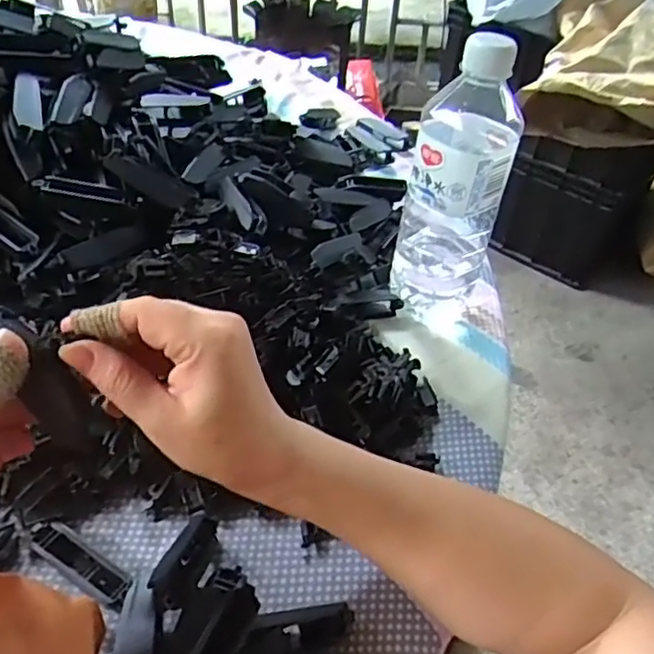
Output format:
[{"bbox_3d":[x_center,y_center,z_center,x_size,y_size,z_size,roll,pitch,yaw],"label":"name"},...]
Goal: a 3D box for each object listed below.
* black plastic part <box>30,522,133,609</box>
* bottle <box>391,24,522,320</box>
[{"bbox_3d":[-0.134,0.127,0.349,0.071,0.010,0.017,27,49,20],"label":"black plastic part"},{"bbox_3d":[0.095,-0.102,0.463,0.068,0.201,0.068,15,46,10],"label":"bottle"}]

